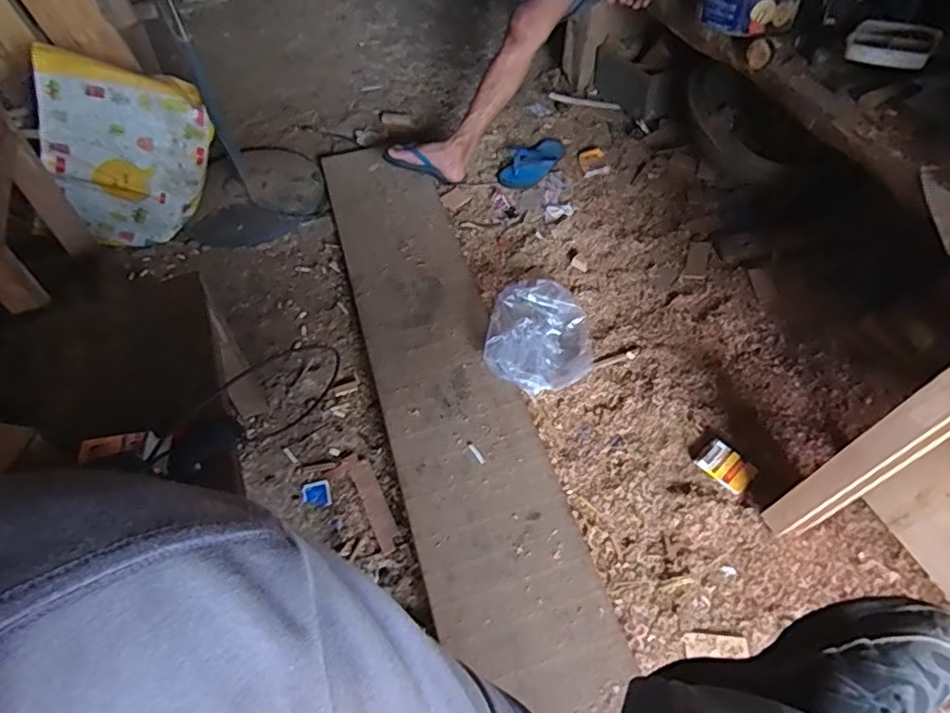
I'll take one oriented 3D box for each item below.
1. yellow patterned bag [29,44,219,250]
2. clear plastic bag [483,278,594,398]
[{"bbox_3d":[-0.805,-0.452,1.400,0.332,0.419,0.131,-2,41,-33],"label":"yellow patterned bag"},{"bbox_3d":[0.142,-0.045,1.296,0.221,0.068,0.278,9,54,6],"label":"clear plastic bag"}]

